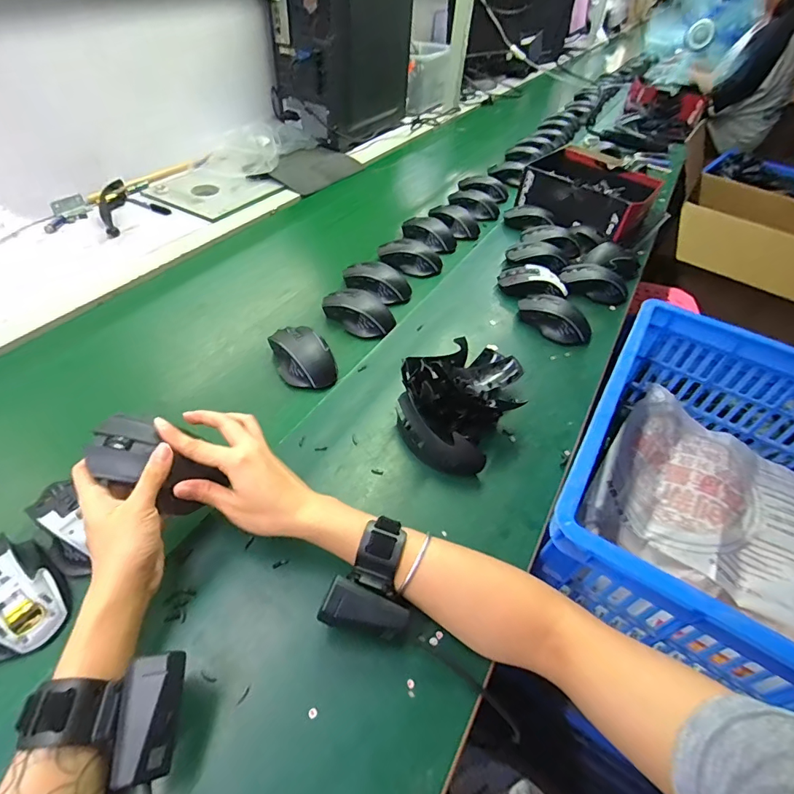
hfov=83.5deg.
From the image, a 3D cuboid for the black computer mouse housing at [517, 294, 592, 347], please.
[{"bbox_3d":[0.245,-0.124,0.692,0.120,0.036,0.056,33,53,22],"label":"black computer mouse housing"}]

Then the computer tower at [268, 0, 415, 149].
[{"bbox_3d":[-0.106,-0.885,1.122,0.187,0.372,0.397,27,51,18],"label":"computer tower"}]

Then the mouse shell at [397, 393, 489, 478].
[{"bbox_3d":[0.041,0.051,0.506,0.121,0.053,0.029,36,54,24],"label":"mouse shell"}]

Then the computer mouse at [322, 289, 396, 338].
[{"bbox_3d":[-0.059,-0.131,0.677,0.113,0.036,0.066,27,51,18],"label":"computer mouse"}]

